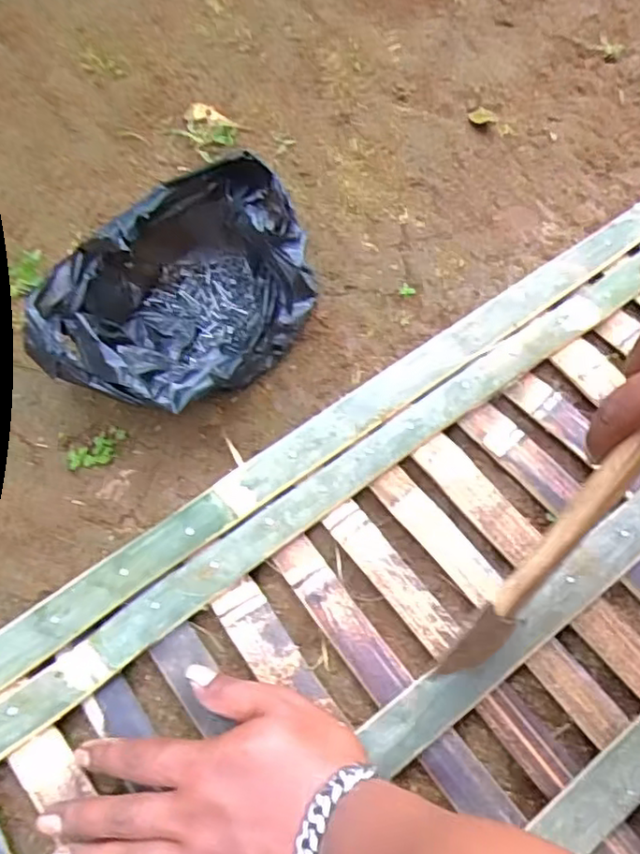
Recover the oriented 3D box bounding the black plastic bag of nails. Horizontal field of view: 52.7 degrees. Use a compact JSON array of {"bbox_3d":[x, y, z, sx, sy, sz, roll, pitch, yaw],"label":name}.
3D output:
[{"bbox_3d":[-0.102,-0.101,0.479,0.174,0.123,0.189,25,68,15],"label":"black plastic bag of nails"}]

